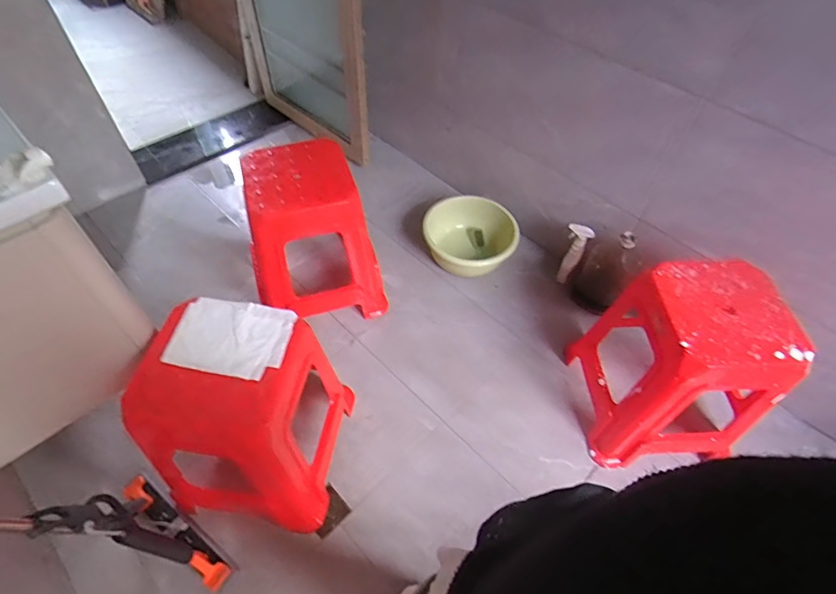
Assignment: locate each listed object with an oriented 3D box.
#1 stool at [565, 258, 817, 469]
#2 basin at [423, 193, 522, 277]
[{"bbox_3d":[0.695,0.158,1.247,0.418,0.445,0.409,-1,53,-3],"label":"stool"},{"bbox_3d":[0.180,-0.214,1.684,0.340,0.138,0.304,27,57,16],"label":"basin"}]

